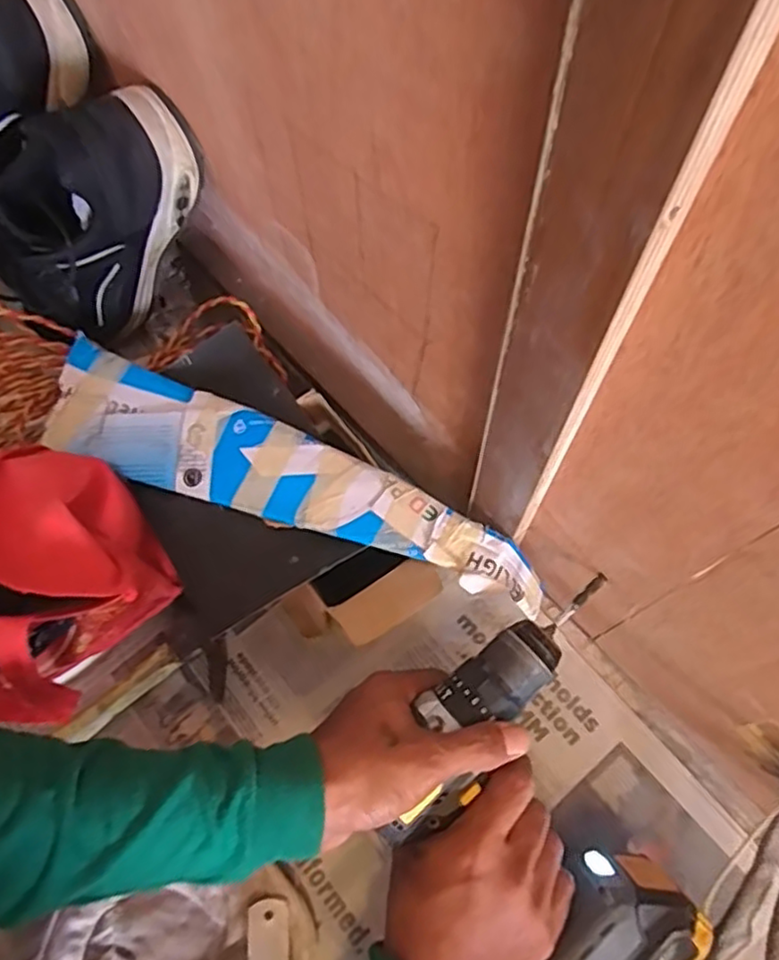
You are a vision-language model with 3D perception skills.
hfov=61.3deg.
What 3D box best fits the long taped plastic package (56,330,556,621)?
[{"bbox_3d":[-0.080,0.000,0.497,0.408,0.033,0.086,21,70,10],"label":"long taped plastic package"}]

